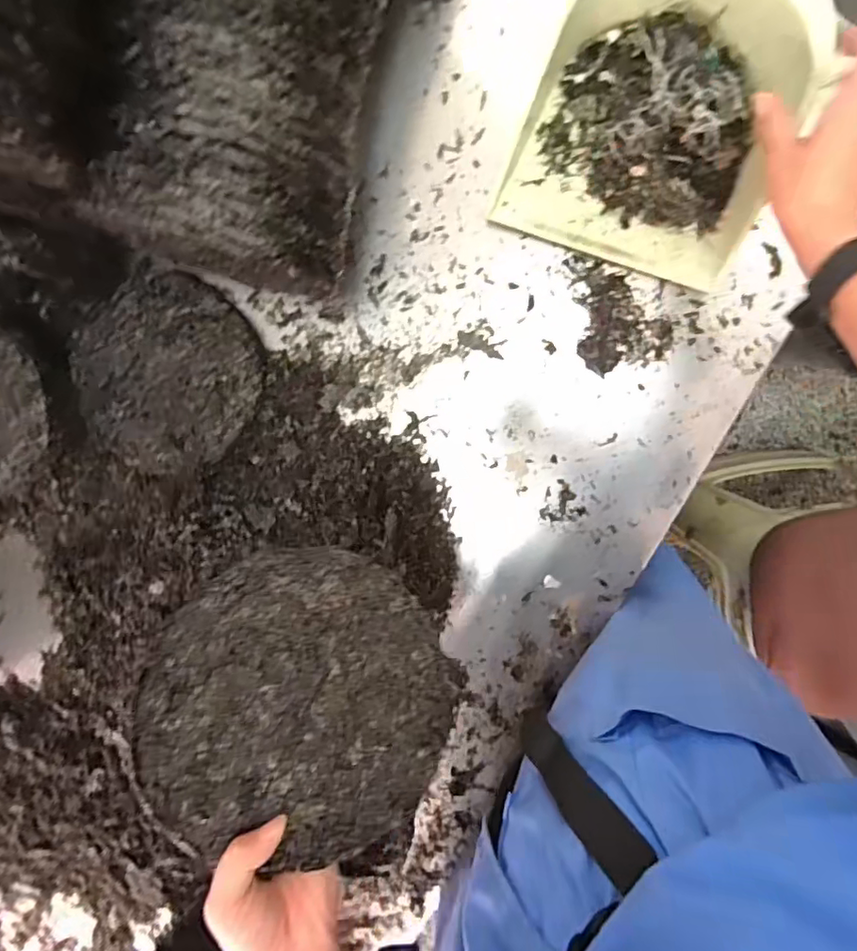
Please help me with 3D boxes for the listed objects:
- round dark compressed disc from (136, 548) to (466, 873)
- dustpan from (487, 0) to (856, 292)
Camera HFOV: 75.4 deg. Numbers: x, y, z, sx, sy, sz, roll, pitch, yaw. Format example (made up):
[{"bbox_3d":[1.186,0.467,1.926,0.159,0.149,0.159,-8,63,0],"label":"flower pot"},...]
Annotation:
[{"bbox_3d":[-0.082,0.145,0.371,0.196,0.009,0.186,3,68,-7],"label":"round dark compressed disc"},{"bbox_3d":[0.194,-0.302,0.461,0.217,0.086,0.220,20,99,2],"label":"dustpan"}]

